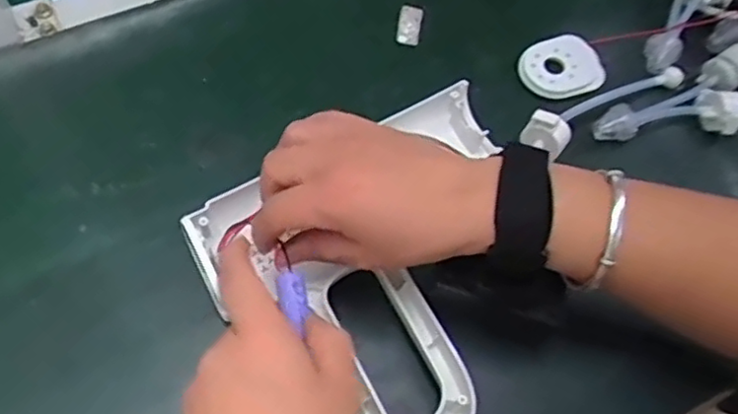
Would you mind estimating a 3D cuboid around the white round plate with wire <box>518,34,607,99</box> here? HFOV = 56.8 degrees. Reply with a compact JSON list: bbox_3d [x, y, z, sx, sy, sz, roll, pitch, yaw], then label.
[{"bbox_3d":[0.139,-0.100,0.492,0.056,0.016,0.045,-4,63,-5],"label":"white round plate with wire"}]

